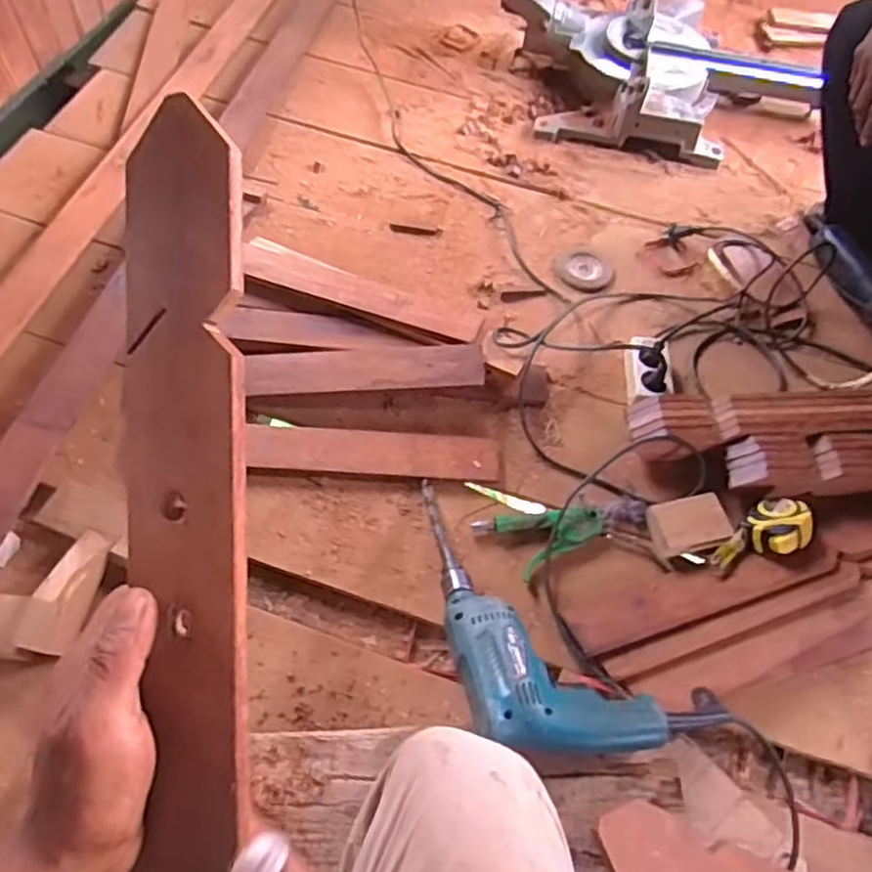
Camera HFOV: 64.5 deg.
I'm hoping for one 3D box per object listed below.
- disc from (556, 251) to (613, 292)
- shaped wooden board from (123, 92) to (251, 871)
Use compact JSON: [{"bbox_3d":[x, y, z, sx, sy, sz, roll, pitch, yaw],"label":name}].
[{"bbox_3d":[0.239,-0.267,1.105,0.089,0.004,0.079,24,63,10],"label":"disc"},{"bbox_3d":[-0.125,0.071,0.342,0.069,0.009,0.450,-2,88,20],"label":"shaped wooden board"}]

